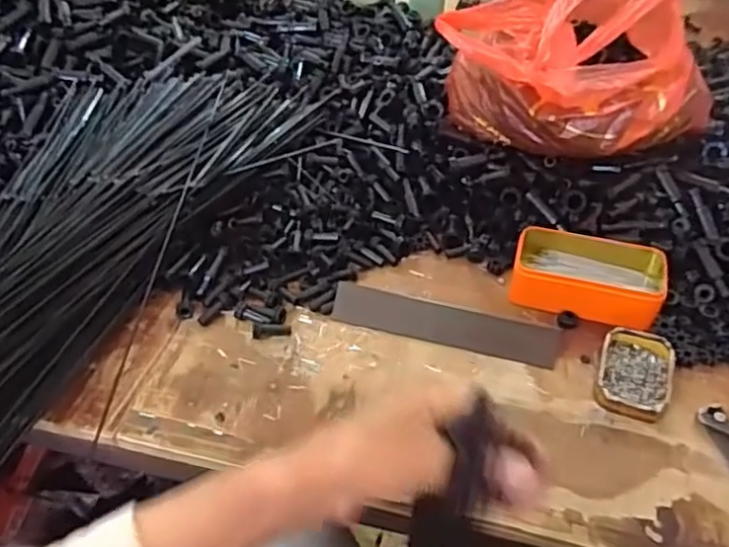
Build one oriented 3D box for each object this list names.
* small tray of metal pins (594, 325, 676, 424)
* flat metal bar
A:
[{"bbox_3d":[0.245,0.089,0.592,0.061,0.019,0.089,20,48,18],"label":"small tray of metal pins"},{"bbox_3d":[0.077,0.050,0.643,0.220,0.006,0.039,12,81,11],"label":"flat metal bar"}]

